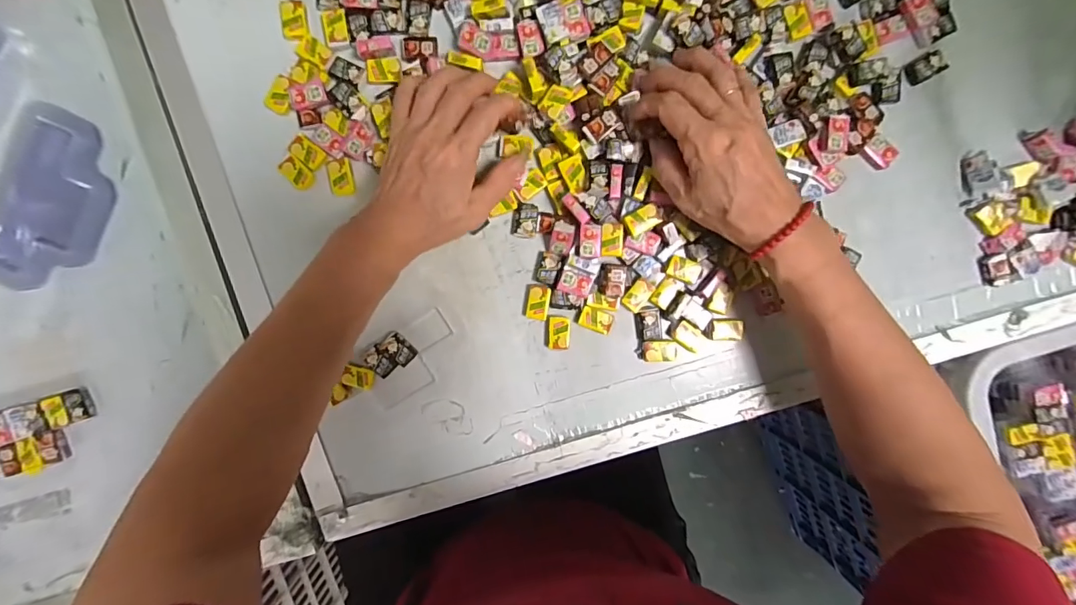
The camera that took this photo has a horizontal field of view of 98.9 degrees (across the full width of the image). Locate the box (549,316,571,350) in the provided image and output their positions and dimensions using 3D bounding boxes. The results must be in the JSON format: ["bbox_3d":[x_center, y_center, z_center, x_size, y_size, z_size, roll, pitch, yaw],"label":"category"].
[{"bbox_3d":[0.017,0.025,0.372,0.017,0.008,0.027,2,96,0],"label":"box"}]

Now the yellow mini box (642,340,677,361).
[{"bbox_3d":[0.098,0.040,0.372,0.027,0.004,0.017,0,96,0],"label":"yellow mini box"}]

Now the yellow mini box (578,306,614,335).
[{"bbox_3d":[0.046,0.014,0.369,0.025,0.007,0.018,20,95,-2],"label":"yellow mini box"}]

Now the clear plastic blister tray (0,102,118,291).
[{"bbox_3d":[-0.377,-0.073,0.355,0.082,0.020,0.139,32,95,-3],"label":"clear plastic blister tray"}]

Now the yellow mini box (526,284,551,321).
[{"bbox_3d":[0.000,0.000,0.370,0.018,0.007,0.027,6,95,-1],"label":"yellow mini box"}]

